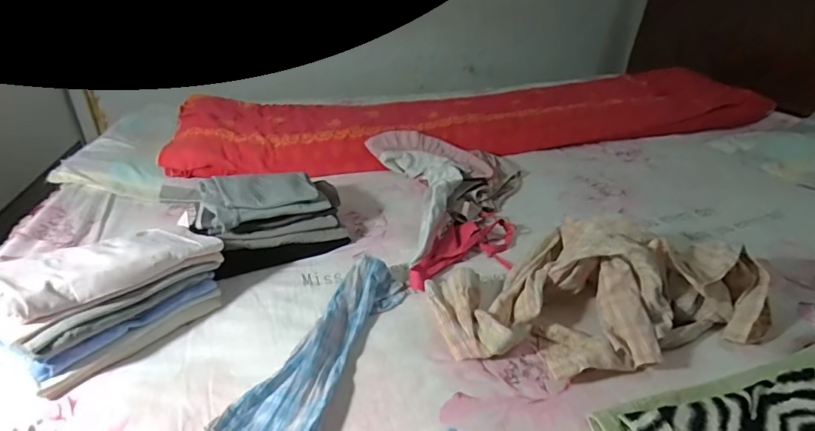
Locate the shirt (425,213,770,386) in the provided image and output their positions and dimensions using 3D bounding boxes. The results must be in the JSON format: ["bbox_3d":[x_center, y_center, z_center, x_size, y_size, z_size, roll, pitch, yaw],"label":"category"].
[{"bbox_3d":[0.269,0.095,0.673,0.451,0.112,0.237,-8,30,-13],"label":"shirt"}]

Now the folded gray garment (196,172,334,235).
[{"bbox_3d":[-0.267,-0.036,0.839,0.211,0.047,0.131,-15,32,-24],"label":"folded gray garment"}]

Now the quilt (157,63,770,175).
[{"bbox_3d":[0.126,-0.275,1.298,1.425,0.142,0.373,-5,29,-8],"label":"quilt"}]

